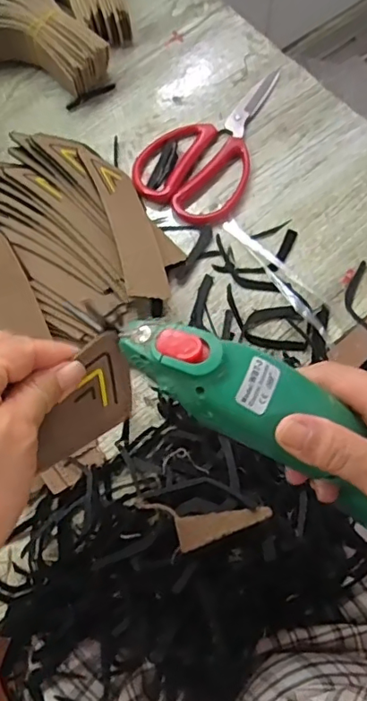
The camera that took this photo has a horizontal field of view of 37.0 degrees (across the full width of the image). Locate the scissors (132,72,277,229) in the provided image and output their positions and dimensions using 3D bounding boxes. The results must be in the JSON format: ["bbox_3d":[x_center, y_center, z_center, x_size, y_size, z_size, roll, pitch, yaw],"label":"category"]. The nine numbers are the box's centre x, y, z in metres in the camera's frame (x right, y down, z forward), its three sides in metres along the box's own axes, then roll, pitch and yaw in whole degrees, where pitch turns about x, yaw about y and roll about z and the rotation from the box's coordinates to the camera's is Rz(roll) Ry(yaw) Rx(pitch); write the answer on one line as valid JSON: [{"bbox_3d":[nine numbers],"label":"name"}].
[{"bbox_3d":[0.025,-0.199,0.505,0.098,0.007,0.182,21,70,8],"label":"scissors"}]

